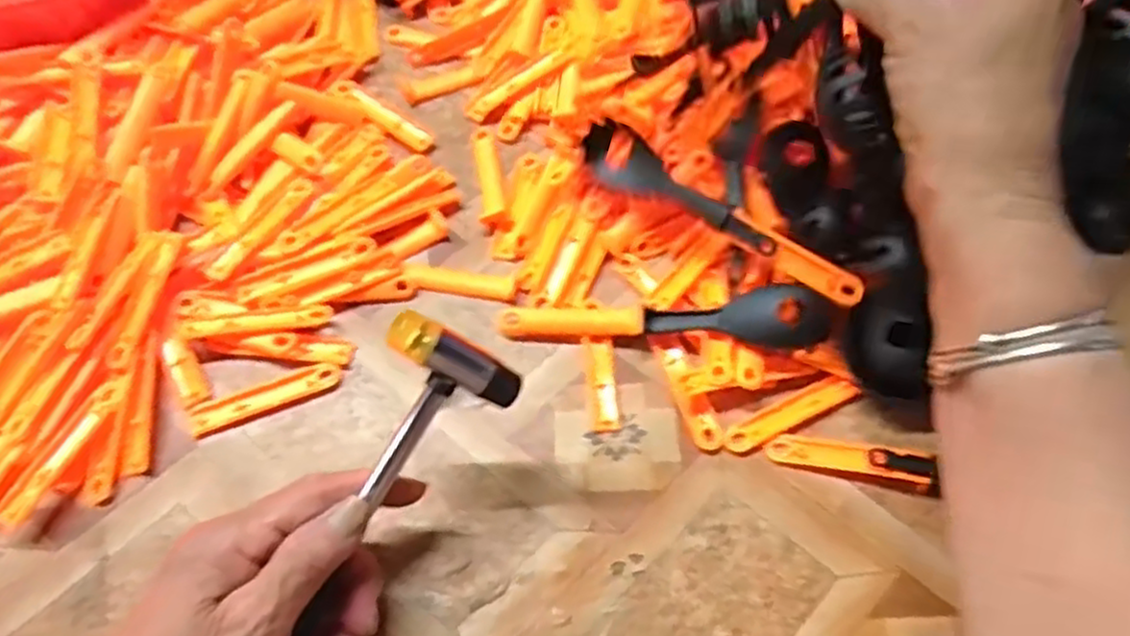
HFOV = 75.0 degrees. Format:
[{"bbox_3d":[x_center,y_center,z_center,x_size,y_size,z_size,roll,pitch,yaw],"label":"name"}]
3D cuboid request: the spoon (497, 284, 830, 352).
[{"bbox_3d":[0.052,-0.003,0.390,0.167,0.030,0.032,5,62,2],"label":"spoon"}]

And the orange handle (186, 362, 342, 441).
[{"bbox_3d":[-0.156,0.041,0.384,0.077,0.006,0.017,-21,64,-11],"label":"orange handle"}]

